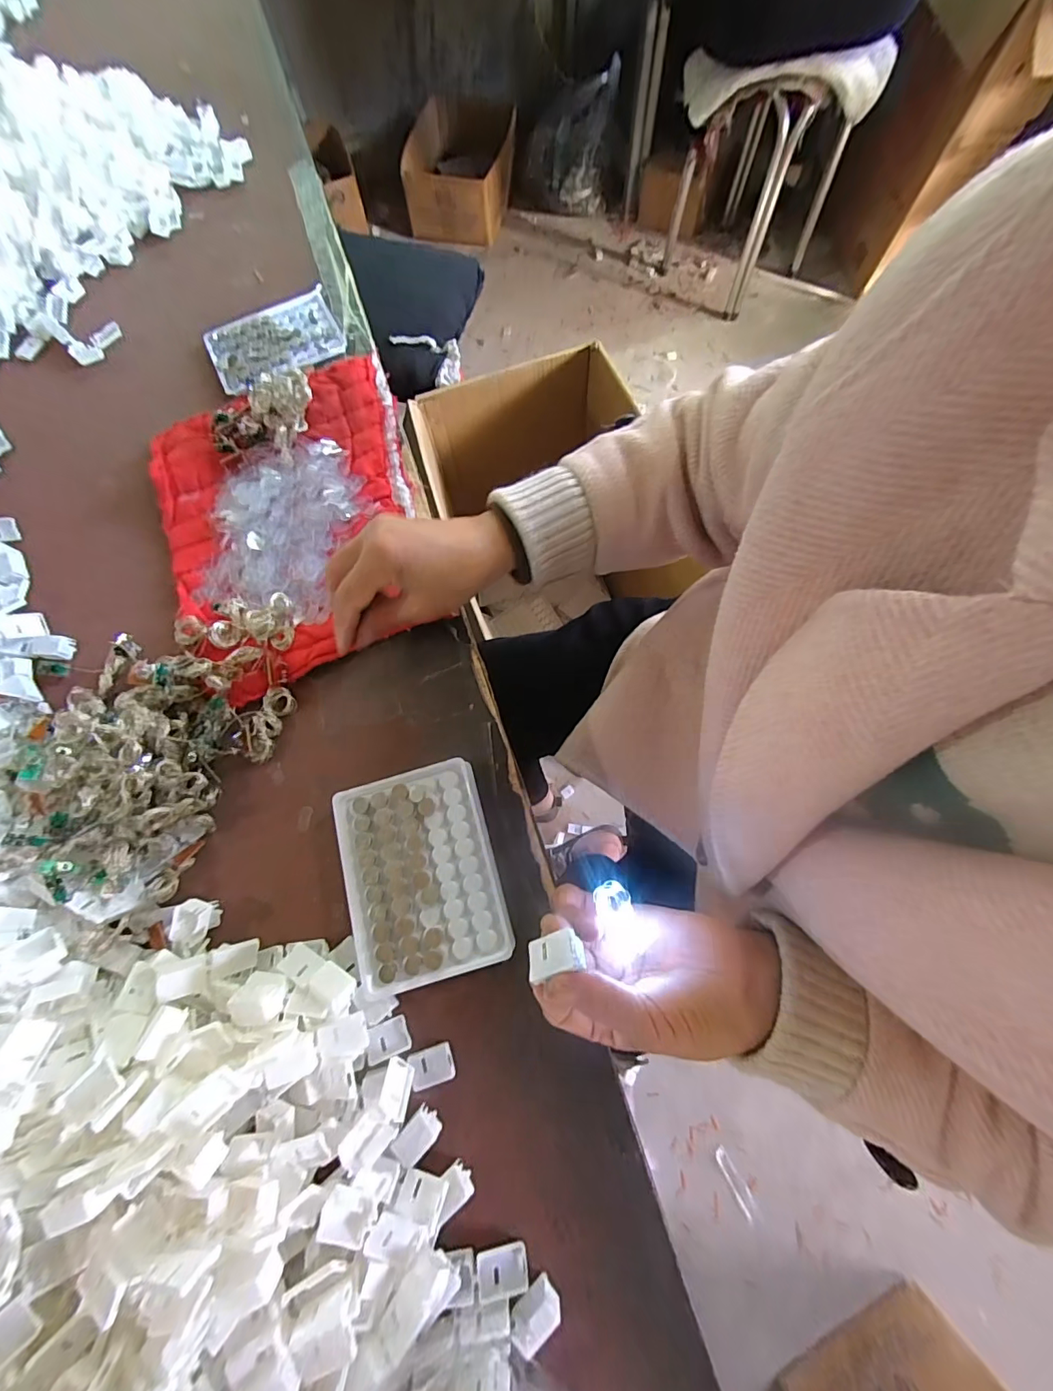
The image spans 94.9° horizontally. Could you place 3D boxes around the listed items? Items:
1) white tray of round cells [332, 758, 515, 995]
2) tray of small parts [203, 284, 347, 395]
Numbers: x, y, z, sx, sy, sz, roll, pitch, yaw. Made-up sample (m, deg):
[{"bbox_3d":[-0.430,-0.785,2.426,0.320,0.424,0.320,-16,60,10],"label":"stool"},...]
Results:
[{"bbox_3d":[-0.070,0.118,0.328,0.097,0.030,0.128,-16,72,-3],"label":"white tray of round cells"},{"bbox_3d":[-0.260,-0.367,0.496,0.130,0.008,0.102,-26,73,-6],"label":"tray of small parts"}]

